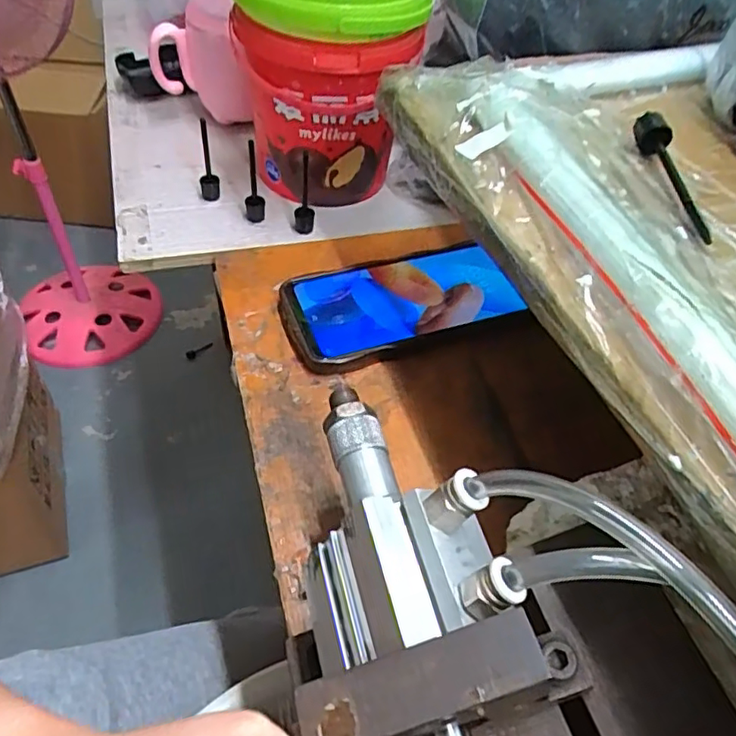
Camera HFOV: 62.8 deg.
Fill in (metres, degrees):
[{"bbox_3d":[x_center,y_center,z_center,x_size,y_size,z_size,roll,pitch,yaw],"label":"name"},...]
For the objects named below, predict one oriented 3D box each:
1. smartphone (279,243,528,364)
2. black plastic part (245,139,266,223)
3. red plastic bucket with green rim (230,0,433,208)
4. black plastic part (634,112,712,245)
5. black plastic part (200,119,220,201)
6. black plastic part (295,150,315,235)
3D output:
[{"bbox_3d":[0.021,-0.043,0.400,0.149,0.016,0.074,-12,52,-16],"label":"smartphone"},{"bbox_3d":[-0.084,-0.136,0.442,0.014,0.060,0.017,-3,50,-9],"label":"black plastic part"},{"bbox_3d":[-0.032,-0.210,0.447,0.119,0.155,0.115,3,49,-4],"label":"red plastic bucket with green rim"},{"bbox_3d":[0.138,-0.089,0.269,0.014,0.014,0.079,1,50,-6],"label":"black plastic part"},{"bbox_3d":[-0.121,-0.156,0.450,0.014,0.061,0.018,-7,51,-12],"label":"black plastic part"},{"bbox_3d":[-0.046,-0.127,0.438,0.014,0.059,0.014,-7,51,-12],"label":"black plastic part"}]

